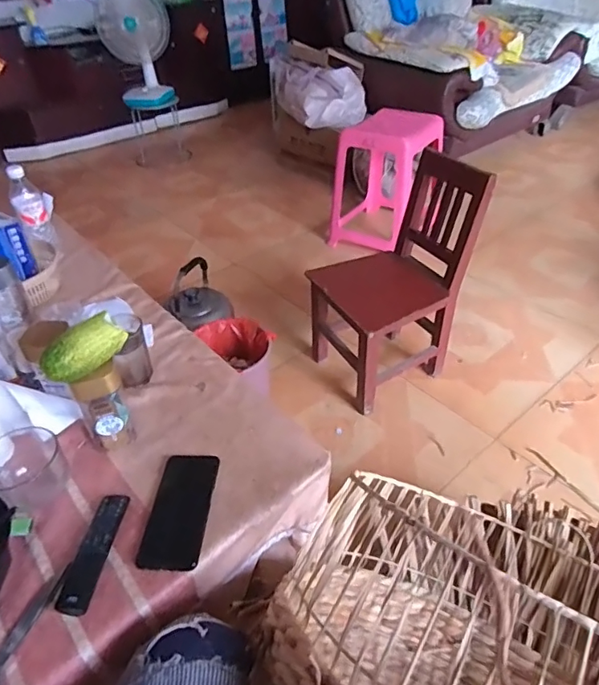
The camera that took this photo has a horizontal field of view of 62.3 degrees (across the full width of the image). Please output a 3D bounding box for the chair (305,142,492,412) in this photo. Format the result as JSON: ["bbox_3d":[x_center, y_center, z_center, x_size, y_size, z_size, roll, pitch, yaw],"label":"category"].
[{"bbox_3d":[0.247,-0.149,1.301,0.366,0.548,0.289,-22,46,-20],"label":"chair"}]

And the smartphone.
[{"bbox_3d":[-0.156,0.218,0.653,0.075,0.014,0.162,0,40,4],"label":"smartphone"}]

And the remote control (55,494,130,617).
[{"bbox_3d":[-0.251,0.250,0.607,0.037,0.023,0.153,0,40,5],"label":"remote control"}]

